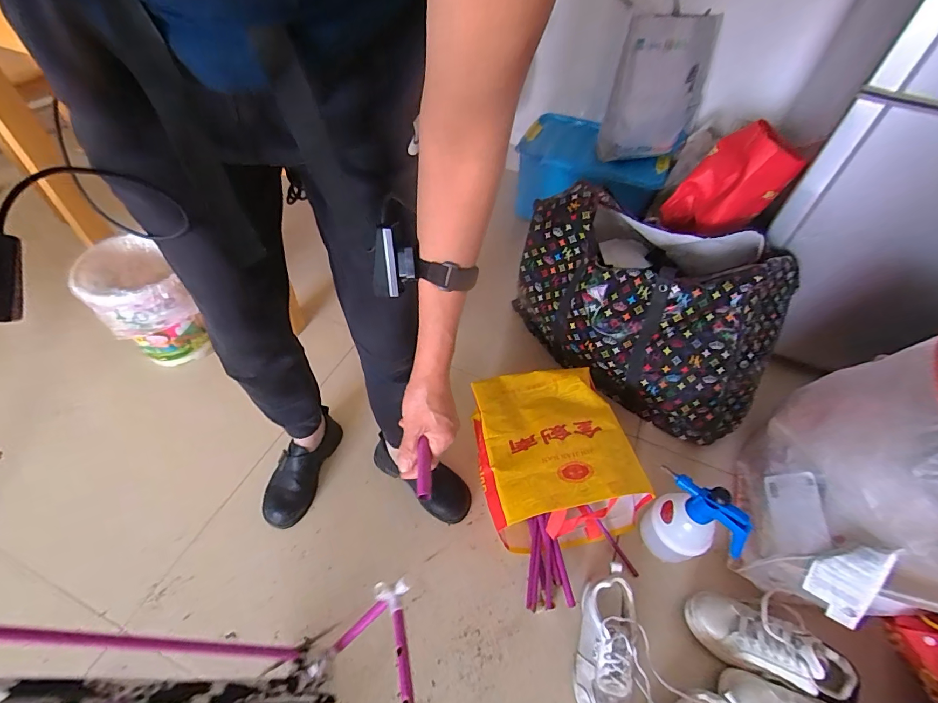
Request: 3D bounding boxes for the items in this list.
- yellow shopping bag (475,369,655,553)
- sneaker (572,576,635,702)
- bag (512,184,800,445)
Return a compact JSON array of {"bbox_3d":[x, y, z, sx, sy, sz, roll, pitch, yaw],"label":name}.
[{"bbox_3d":[0.167,0.213,0.947,0.309,0.199,0.368,-8,51,-10],"label":"yellow shopping bag"},{"bbox_3d":[0.241,0.537,0.762,0.095,0.076,0.231,15,51,9],"label":"sneaker"},{"bbox_3d":[0.461,-0.114,1.120,0.663,0.417,0.416,33,56,21],"label":"bag"}]

